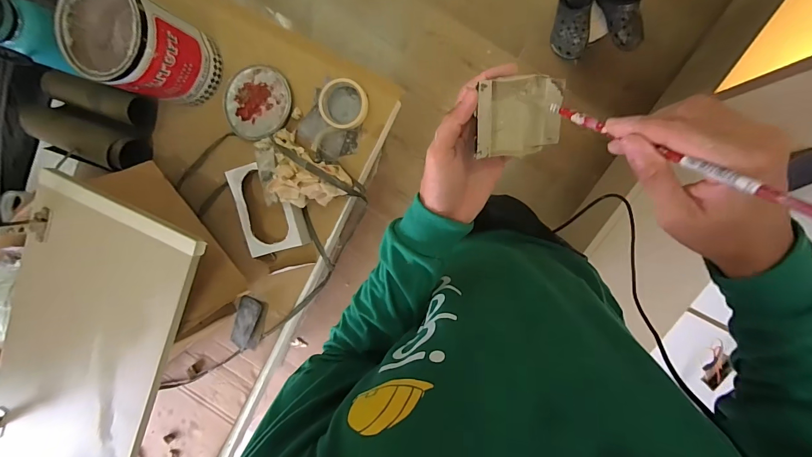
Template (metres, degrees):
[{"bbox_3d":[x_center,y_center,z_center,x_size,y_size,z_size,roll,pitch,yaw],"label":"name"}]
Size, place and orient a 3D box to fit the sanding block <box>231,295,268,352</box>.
[{"bbox_3d":[-0.353,0.210,0.820,0.068,0.022,0.122,14,98,6],"label":"sanding block"}]

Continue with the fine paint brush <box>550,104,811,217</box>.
[{"bbox_3d":[0.184,-0.045,0.242,0.008,0.248,0.007,-48,130,10],"label":"fine paint brush"}]

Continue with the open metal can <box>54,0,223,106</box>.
[{"bbox_3d":[-0.493,-0.338,0.693,0.161,0.192,0.157,1,96,8],"label":"open metal can"}]

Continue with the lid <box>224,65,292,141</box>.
[{"bbox_3d":[-0.316,-0.262,0.767,0.148,0.021,0.149,0,90,11],"label":"lid"}]

